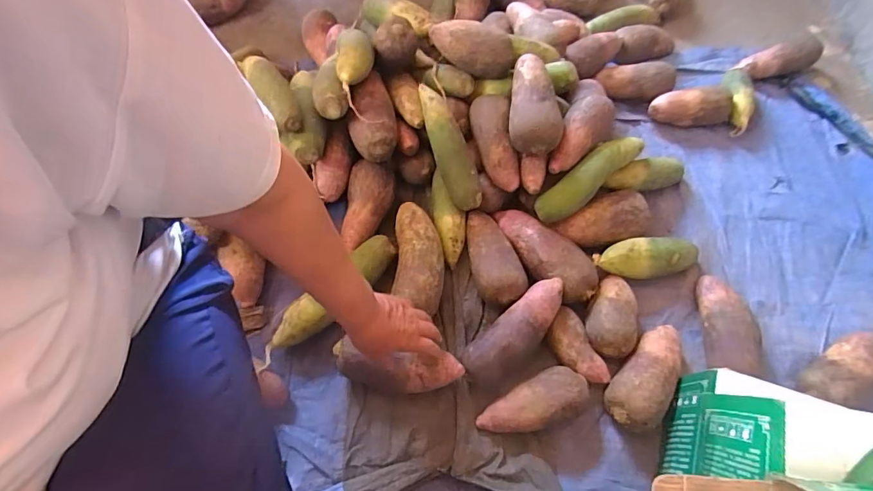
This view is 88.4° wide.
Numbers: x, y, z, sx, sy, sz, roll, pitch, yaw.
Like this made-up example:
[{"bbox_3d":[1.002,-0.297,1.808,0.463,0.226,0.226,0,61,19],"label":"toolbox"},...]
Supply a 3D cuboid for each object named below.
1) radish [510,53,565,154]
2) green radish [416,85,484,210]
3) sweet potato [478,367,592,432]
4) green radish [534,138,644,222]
[{"bbox_3d":[0.147,-0.221,0.690,0.073,0.062,0.159,-5,84,-5],"label":"radish"},{"bbox_3d":[0.020,-0.157,0.723,0.049,0.047,0.204,-26,101,-12],"label":"green radish"},{"bbox_3d":[0.137,0.225,0.623,0.152,0.053,0.065,-25,70,-12],"label":"sweet potato"},{"bbox_3d":[0.250,-0.110,0.736,0.199,0.055,0.053,-39,73,4],"label":"green radish"}]

